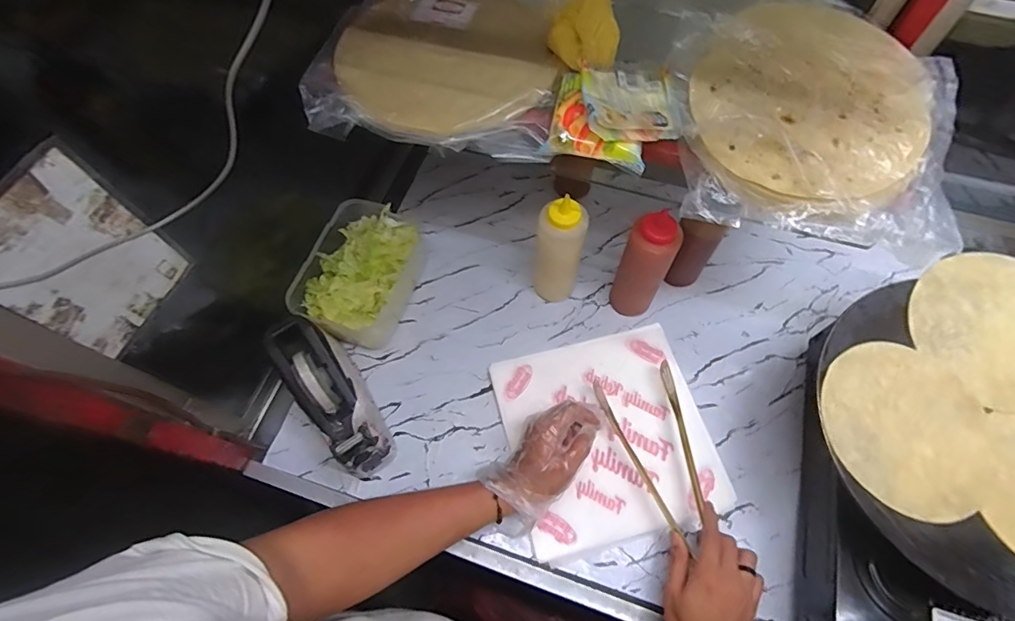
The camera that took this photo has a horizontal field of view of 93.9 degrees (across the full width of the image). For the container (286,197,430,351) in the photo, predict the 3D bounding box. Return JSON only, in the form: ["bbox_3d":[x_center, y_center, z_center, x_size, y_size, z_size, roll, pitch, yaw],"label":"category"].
[{"bbox_3d":[-0.202,-0.052,0.693,0.139,0.094,0.209,19,66,8],"label":"container"}]

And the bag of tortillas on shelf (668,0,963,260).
[{"bbox_3d":[0.308,-0.217,0.490,0.265,0.043,0.311,9,65,3],"label":"bag of tortillas on shelf"}]

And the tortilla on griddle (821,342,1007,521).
[{"bbox_3d":[0.417,0.121,0.496,0.175,0.011,0.174,0,65,-1],"label":"tortilla on griddle"}]

